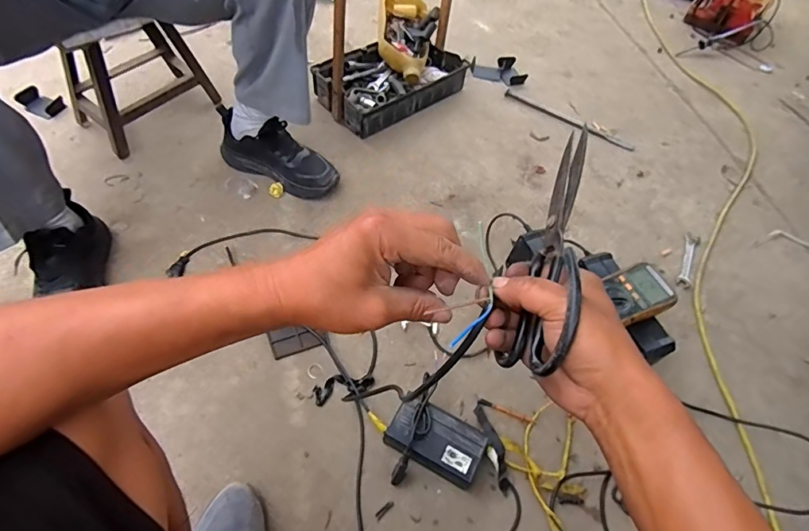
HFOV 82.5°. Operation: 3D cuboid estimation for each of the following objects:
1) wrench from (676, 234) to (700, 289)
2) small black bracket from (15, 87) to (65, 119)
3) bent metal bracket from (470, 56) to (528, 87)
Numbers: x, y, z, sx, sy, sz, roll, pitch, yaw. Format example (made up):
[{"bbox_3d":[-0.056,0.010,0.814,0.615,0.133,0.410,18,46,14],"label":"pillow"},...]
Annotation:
[{"bbox_3d":[0.577,-0.012,0.937,0.028,0.004,0.136,24,57,12],"label":"wrench"},{"bbox_3d":[-0.799,-0.357,1.017,0.097,0.027,0.060,20,56,10],"label":"small black bracket"},{"bbox_3d":[0.248,-0.512,1.217,0.143,0.029,0.080,3,55,-2],"label":"bent metal bracket"}]

